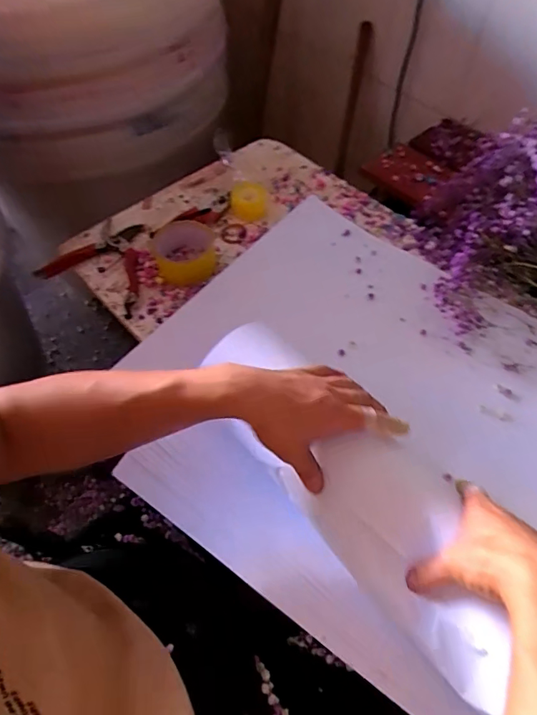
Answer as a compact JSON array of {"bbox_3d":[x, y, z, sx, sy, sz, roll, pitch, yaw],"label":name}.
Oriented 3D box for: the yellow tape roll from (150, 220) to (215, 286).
[{"bbox_3d":[-0.131,-0.162,0.711,0.095,0.034,0.117,-8,57,-5],"label":"yellow tape roll"}]

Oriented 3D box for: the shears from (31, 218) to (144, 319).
[{"bbox_3d":[-0.242,-0.158,0.723,0.172,0.018,0.169,22,59,14],"label":"shears"}]

